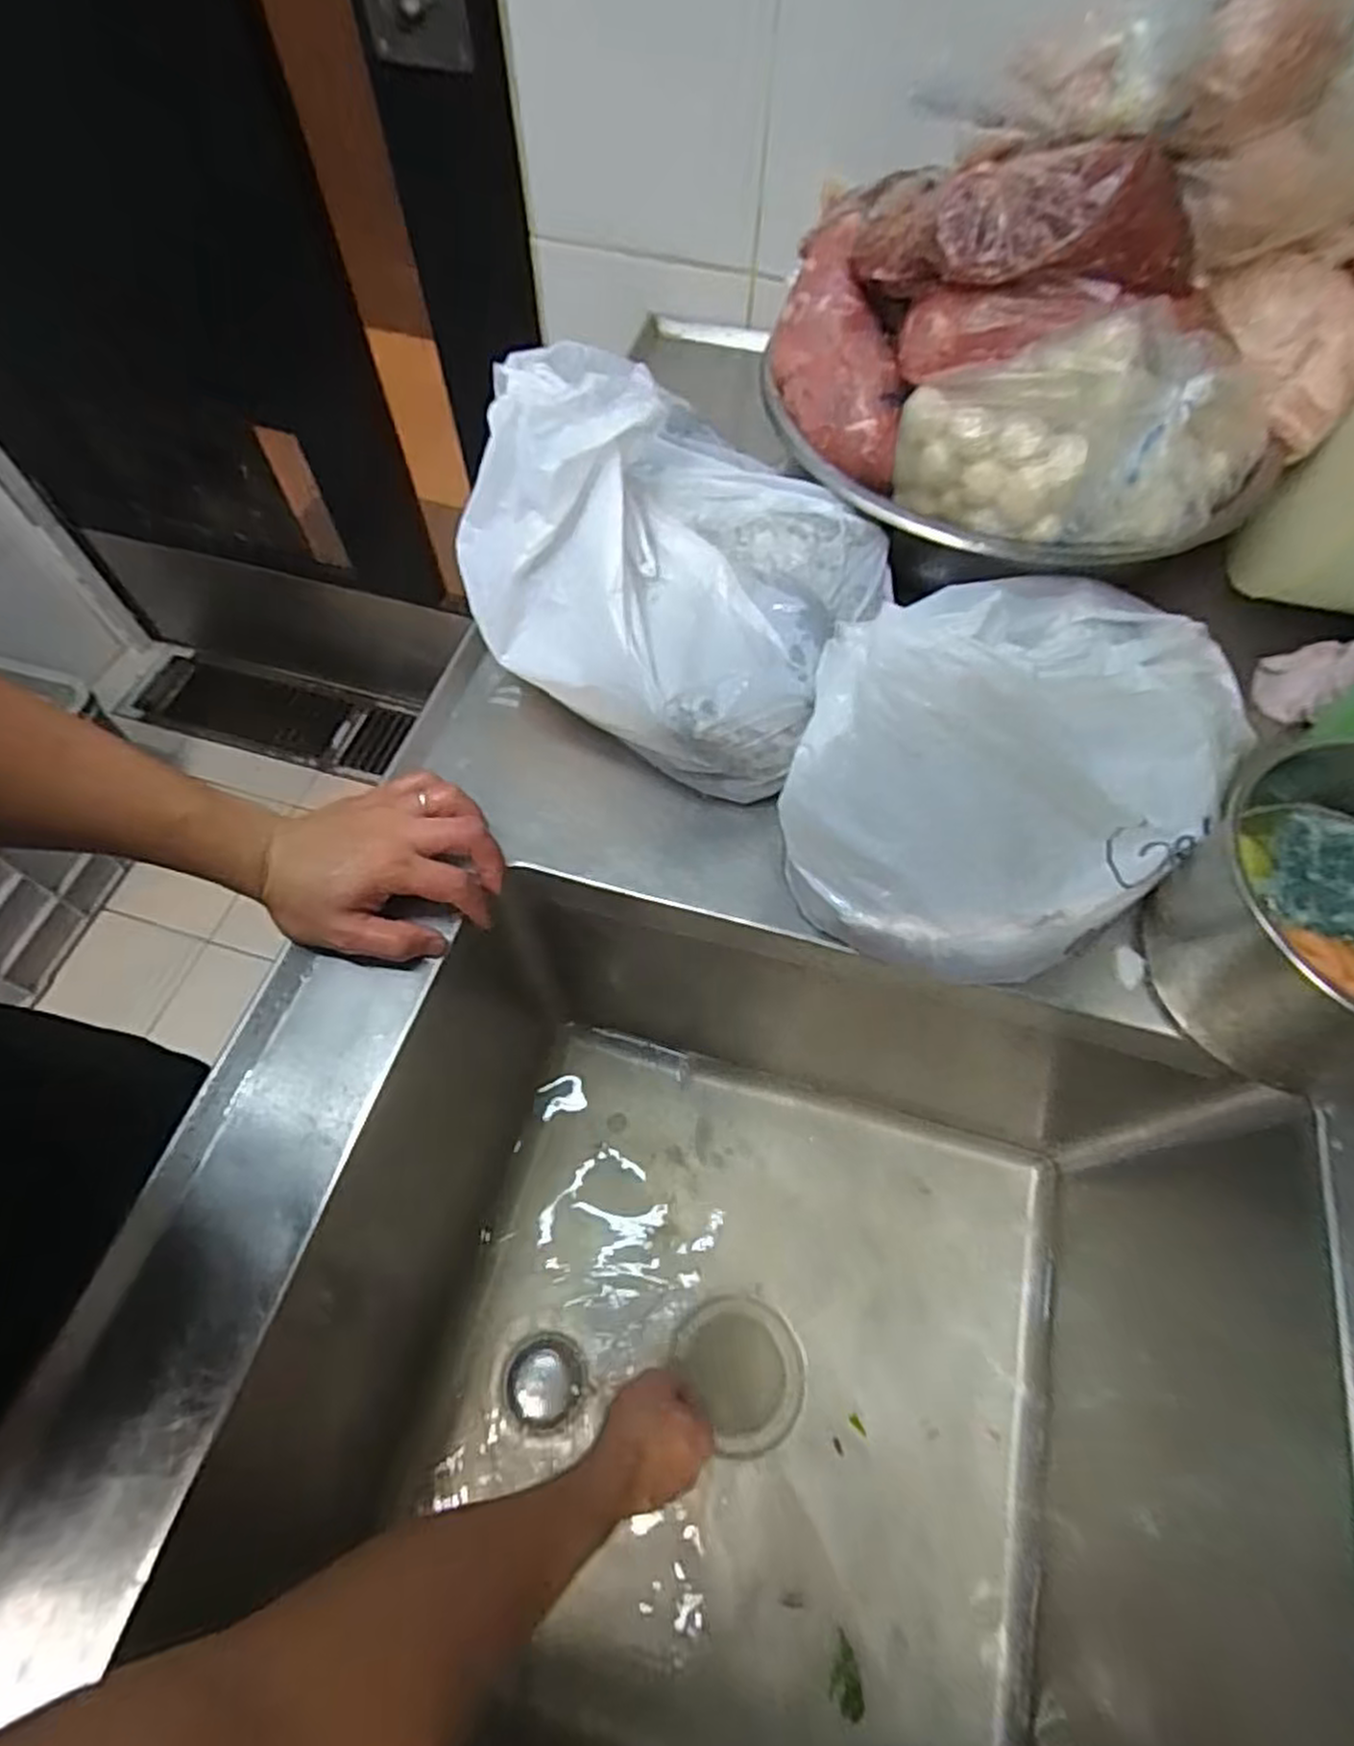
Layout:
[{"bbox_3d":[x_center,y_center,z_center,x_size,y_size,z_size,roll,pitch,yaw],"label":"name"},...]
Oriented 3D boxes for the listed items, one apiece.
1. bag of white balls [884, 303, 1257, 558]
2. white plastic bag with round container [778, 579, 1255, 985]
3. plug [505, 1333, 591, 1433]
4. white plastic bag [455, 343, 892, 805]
[{"bbox_3d":[0.263,-0.269,0.477,0.232,0.107,0.097,0,62,-1],"label":"bag of white balls"},{"bbox_3d":[0.189,-0.037,0.418,0.252,0.175,0.135,-4,62,-3],"label":"white plastic bag with round container"},{"bbox_3d":[-0.112,0.436,0.654,0.068,0.012,0.064,0,62,-1],"label":"plug"},{"bbox_3d":[-0.010,-0.213,0.509,0.282,0.164,0.230,29,65,14],"label":"white plastic bag"}]

